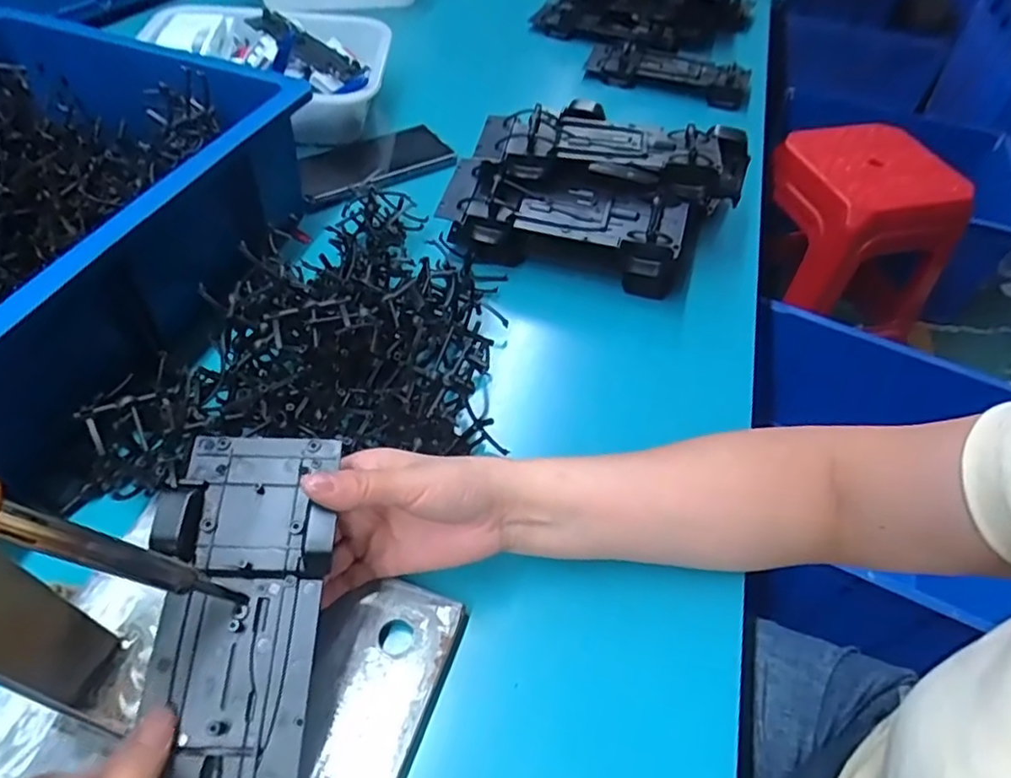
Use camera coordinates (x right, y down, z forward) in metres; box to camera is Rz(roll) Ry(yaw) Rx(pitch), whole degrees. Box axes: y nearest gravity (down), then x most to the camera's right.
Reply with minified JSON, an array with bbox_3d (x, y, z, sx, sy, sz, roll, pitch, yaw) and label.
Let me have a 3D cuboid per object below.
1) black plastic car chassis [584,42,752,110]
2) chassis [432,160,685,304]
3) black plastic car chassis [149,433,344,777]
[{"bbox_3d":[0.194,-0.385,0.758,0.196,0.030,0.092,18,51,9],"label":"black plastic car chassis"},{"bbox_3d":[0.047,-0.131,0.514,0.197,0.073,0.068,14,50,6],"label":"chassis"},{"bbox_3d":[-0.112,0.109,0.264,0.072,0.019,0.190,-3,66,-8],"label":"black plastic car chassis"}]

